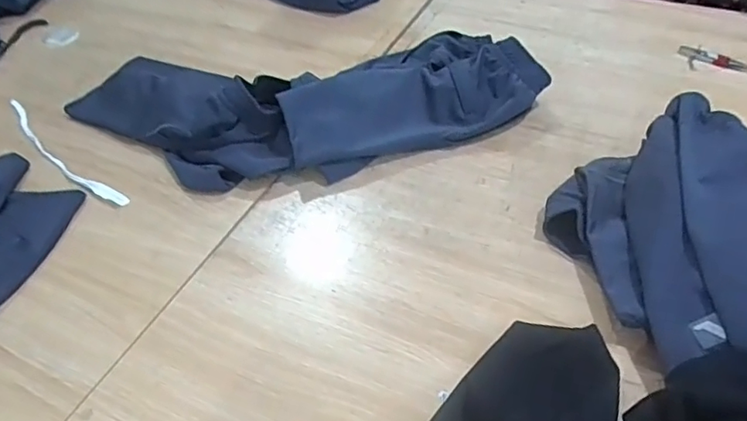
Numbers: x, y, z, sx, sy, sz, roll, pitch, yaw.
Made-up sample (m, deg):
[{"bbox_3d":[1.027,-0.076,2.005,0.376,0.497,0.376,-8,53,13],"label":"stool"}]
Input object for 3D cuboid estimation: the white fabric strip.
[{"bbox_3d":[-0.460,-0.088,0.823,0.343,0.009,0.033,32,57,29],"label":"white fabric strip"}]

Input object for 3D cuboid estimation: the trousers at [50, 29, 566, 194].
[{"bbox_3d":[-0.111,-0.167,0.827,0.701,0.077,0.294,-2,47,2],"label":"trousers"}]

